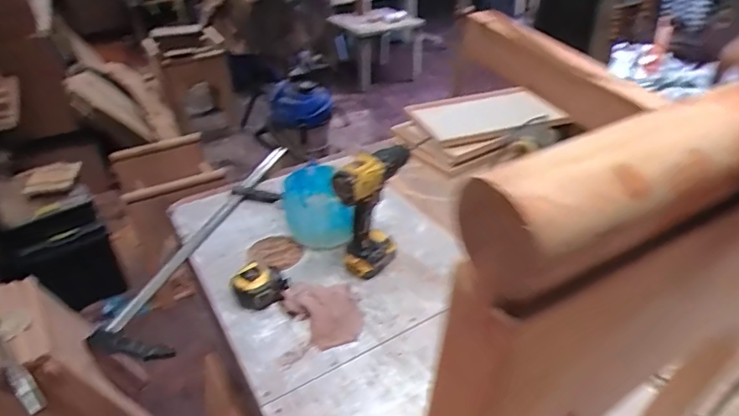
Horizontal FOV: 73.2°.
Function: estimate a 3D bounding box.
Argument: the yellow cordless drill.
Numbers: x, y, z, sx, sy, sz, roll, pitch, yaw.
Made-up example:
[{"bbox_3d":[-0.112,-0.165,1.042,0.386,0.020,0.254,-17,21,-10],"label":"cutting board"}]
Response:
[{"bbox_3d":[0.013,0.005,0.901,0.064,0.221,0.146,20,40,30],"label":"yellow cordless drill"}]

